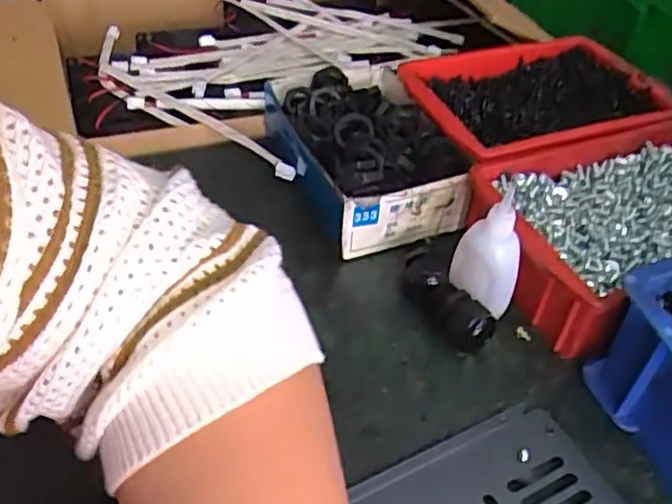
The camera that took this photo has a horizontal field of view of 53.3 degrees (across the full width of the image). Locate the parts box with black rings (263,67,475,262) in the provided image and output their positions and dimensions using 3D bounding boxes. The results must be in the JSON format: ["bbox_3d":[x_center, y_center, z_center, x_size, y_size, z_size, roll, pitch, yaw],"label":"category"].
[{"bbox_3d":[0.019,-0.078,0.496,0.112,0.054,0.172,-12,46,-16],"label":"parts box with black rings"}]

